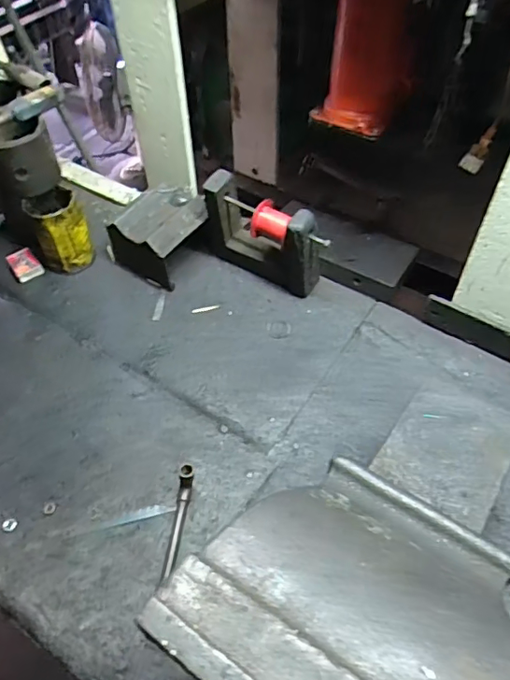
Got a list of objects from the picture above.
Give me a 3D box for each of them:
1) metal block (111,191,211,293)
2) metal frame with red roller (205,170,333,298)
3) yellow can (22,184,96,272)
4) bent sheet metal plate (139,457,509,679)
[{"bbox_3d":[-0.141,-0.160,0.802,0.126,0.093,0.131,34,60,25],"label":"metal block"},{"bbox_3d":[0.006,-0.148,0.751,0.210,0.146,0.055,29,58,22],"label":"metal frame with red roller"},{"bbox_3d":[-0.291,-0.162,0.797,0.074,0.117,0.073,-1,52,1],"label":"yellow can"},{"bbox_3d":[0.071,0.149,0.311,0.178,0.023,0.195,27,28,24],"label":"bent sheet metal plate"}]

